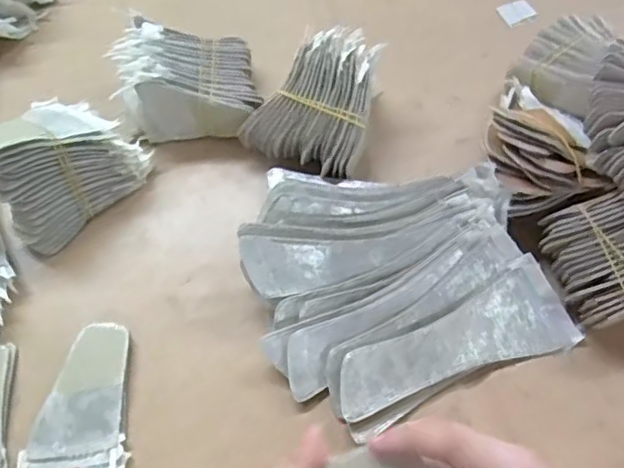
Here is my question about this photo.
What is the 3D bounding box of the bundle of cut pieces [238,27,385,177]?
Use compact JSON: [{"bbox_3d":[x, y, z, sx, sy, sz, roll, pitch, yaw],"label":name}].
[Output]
[{"bbox_3d":[0.008,-0.101,0.494,0.092,0.059,0.103,23,64,13],"label":"bundle of cut pieces"}]

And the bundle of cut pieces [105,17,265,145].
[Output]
[{"bbox_3d":[-0.096,-0.125,0.516,0.108,0.063,0.086,6,62,5],"label":"bundle of cut pieces"}]

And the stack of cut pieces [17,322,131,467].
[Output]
[{"bbox_3d":[-0.146,0.106,0.414,0.063,0.012,0.097,2,61,3],"label":"stack of cut pieces"}]

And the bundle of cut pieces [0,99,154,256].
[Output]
[{"bbox_3d":[-0.185,-0.054,0.463,0.071,0.085,0.109,36,68,19],"label":"bundle of cut pieces"}]

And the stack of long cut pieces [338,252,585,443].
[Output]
[{"bbox_3d":[0.093,0.077,0.414,0.163,0.008,0.062,-27,86,-12],"label":"stack of long cut pieces"}]

